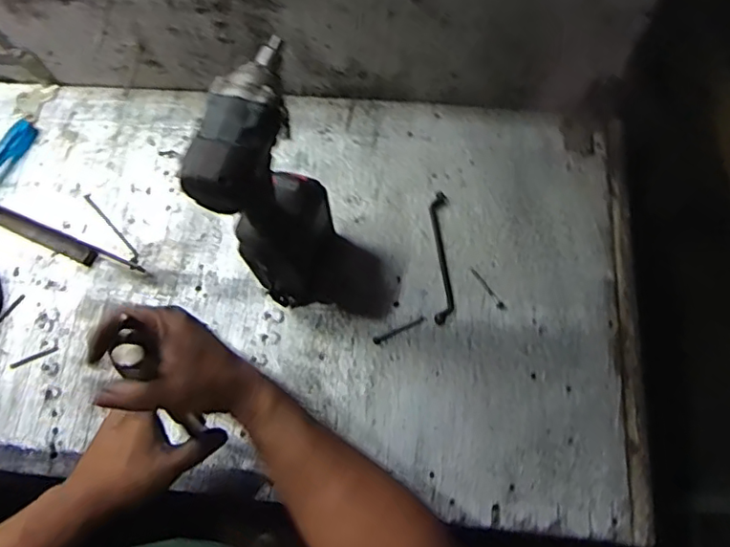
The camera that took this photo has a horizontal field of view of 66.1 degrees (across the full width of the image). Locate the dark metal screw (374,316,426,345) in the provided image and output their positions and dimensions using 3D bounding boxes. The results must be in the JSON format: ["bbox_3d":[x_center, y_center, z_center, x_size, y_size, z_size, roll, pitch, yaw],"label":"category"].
[{"bbox_3d":[0.045,0.073,0.725,0.073,0.004,0.009,-25,69,-7],"label":"dark metal screw"}]

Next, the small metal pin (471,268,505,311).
[{"bbox_3d":[0.163,0.020,0.740,0.009,0.004,0.069,-30,70,-9],"label":"small metal pin"}]

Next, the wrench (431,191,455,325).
[{"bbox_3d":[0.105,-0.023,0.758,0.026,0.015,0.185,0,68,3],"label":"wrench"}]

